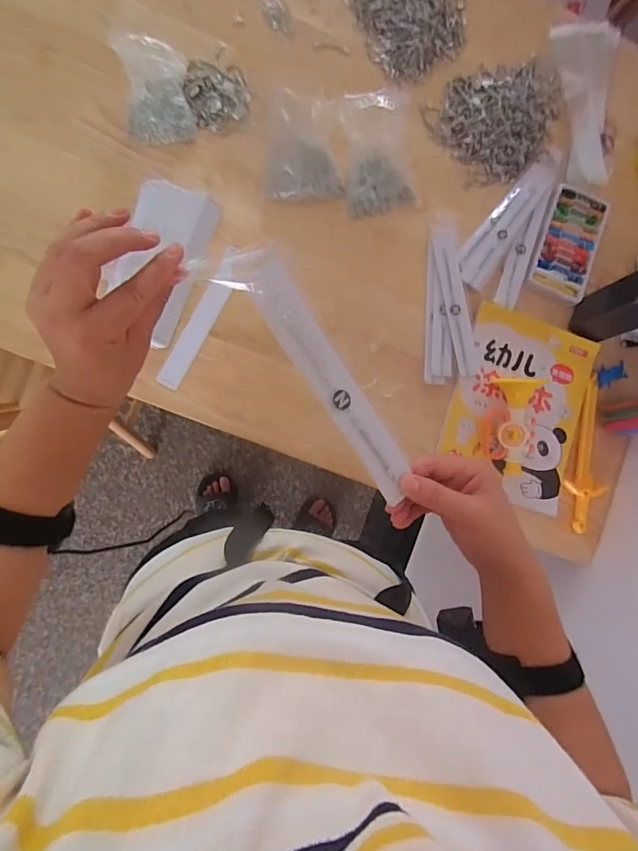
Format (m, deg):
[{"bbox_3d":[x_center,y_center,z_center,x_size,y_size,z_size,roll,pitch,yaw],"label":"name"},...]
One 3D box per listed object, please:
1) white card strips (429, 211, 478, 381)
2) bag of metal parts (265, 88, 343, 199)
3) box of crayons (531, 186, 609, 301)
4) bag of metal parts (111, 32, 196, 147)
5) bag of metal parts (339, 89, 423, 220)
[{"bbox_3d":[0.189,-0.186,0.639,0.039,0.008,0.233,-6,86,-7],"label":"white card strips"},{"bbox_3d":[-0.018,-0.366,0.605,0.103,0.048,0.118,-2,86,-7],"label":"bag of metal parts"},{"bbox_3d":[0.364,-0.267,0.663,0.083,0.010,0.166,19,84,-5],"label":"box of crayons"},{"bbox_3d":[-0.209,-0.428,0.583,0.085,0.045,0.107,-6,86,-7],"label":"bag of metal parts"},{"bbox_3d":[0.081,-0.367,0.612,0.105,0.059,0.137,-14,88,-8],"label":"bag of metal parts"}]

